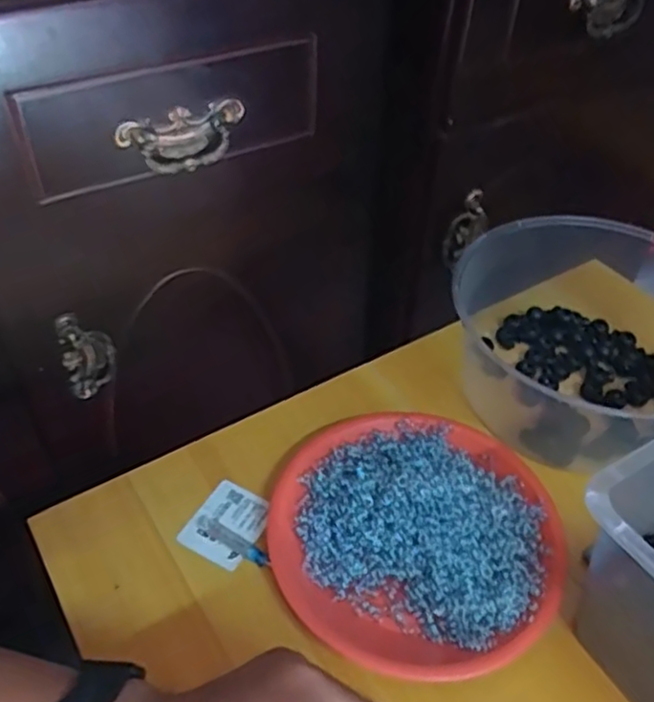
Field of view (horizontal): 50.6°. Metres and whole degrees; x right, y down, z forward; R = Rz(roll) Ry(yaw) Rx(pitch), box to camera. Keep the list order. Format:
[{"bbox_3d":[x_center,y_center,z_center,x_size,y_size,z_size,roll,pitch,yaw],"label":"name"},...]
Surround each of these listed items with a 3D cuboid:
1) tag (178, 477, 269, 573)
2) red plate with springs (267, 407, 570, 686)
[{"bbox_3d":[-0.073,0.127,0.507,0.049,0.005,0.061,25,48,14],"label":"tag"},{"bbox_3d":[0.062,0.118,0.474,0.195,0.054,0.187,1,46,-1],"label":"red plate with springs"}]

